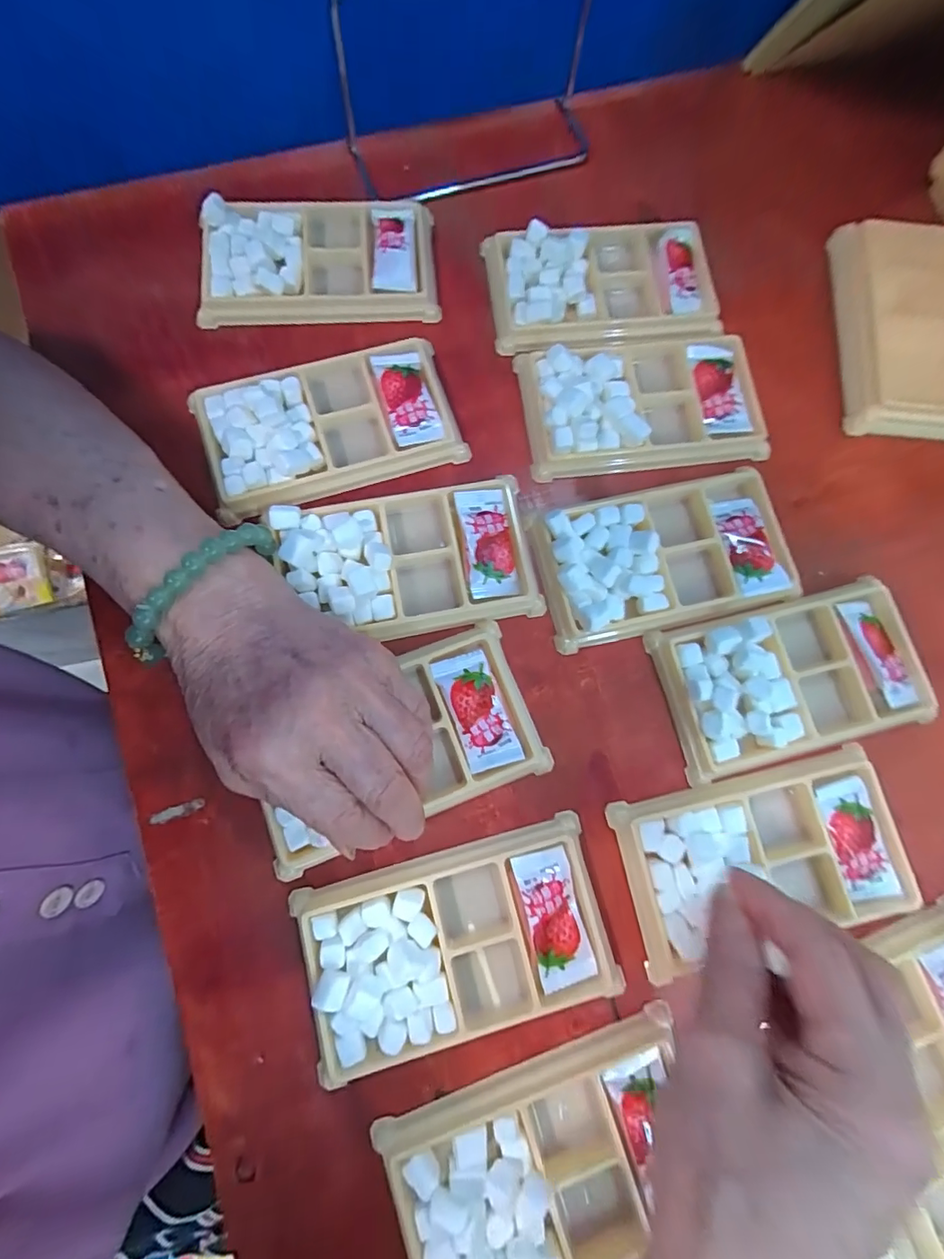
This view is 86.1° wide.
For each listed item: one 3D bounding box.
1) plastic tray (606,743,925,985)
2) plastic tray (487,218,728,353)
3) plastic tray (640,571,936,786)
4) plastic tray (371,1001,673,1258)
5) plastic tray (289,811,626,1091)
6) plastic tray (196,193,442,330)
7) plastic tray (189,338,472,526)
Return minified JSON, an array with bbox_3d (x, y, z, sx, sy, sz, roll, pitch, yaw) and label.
[{"bbox_3d":[0.140,0.111,0.243,0.131,0.014,0.077,-13,78,-4],"label":"plastic tray"},{"bbox_3d":[0.080,-0.206,0.302,0.135,0.017,0.082,-8,79,-4],"label":"plastic tray"},{"bbox_3d":[0.166,0.023,0.257,0.133,0.020,0.075,-13,79,-5],"label":"plastic tray"},{"bbox_3d":[0.033,0.226,0.207,0.132,0.020,0.074,-18,80,-6],"label":"plastic tray"},{"bbox_3d":[-0.006,0.141,0.224,0.133,0.018,0.076,-13,79,-5],"label":"plastic tray"},{"bbox_3d":[-0.090,-0.220,0.299,0.134,0.022,0.078,-6,79,-4],"label":"plastic tray"},{"bbox_3d":[-0.078,-0.112,0.274,0.133,0.021,0.075,-19,80,-7],"label":"plastic tray"}]

